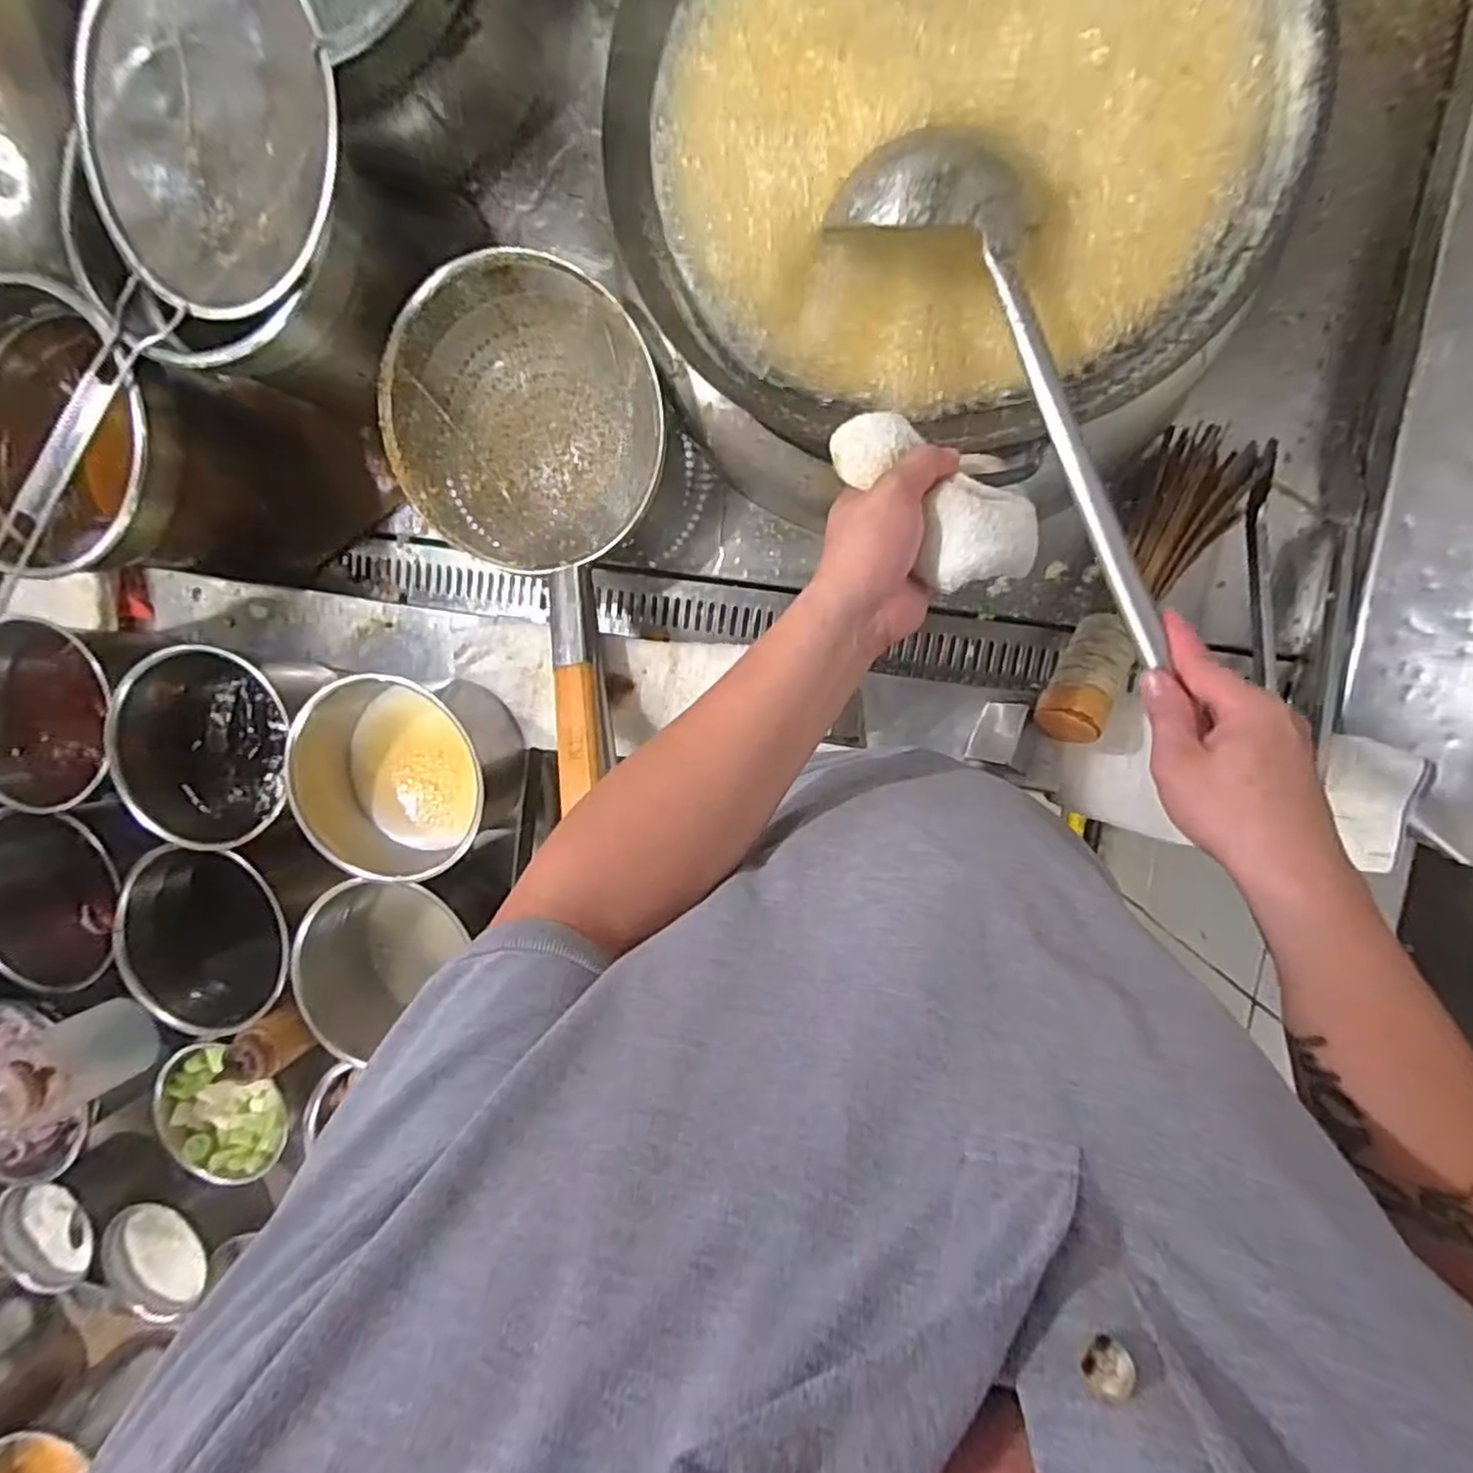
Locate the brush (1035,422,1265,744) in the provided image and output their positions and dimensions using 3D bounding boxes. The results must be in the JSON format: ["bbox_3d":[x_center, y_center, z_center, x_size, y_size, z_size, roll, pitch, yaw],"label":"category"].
[{"bbox_3d":[0.339,-0.128,0.584,0.083,0.046,0.308,33,80,5],"label":"brush"}]

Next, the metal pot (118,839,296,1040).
[{"bbox_3d":[-0.489,0.185,0.689,0.184,0.111,0.170,-27,90,10],"label":"metal pot"}]

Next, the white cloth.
[{"bbox_3d":[0.115,-0.143,0.426,0.140,0.044,0.073,44,99,10],"label":"white cloth"}]

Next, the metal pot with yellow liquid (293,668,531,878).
[{"bbox_3d":[-0.286,0.034,0.641,0.171,0.115,0.173,1,95,9],"label":"metal pot with yellow liquid"}]

